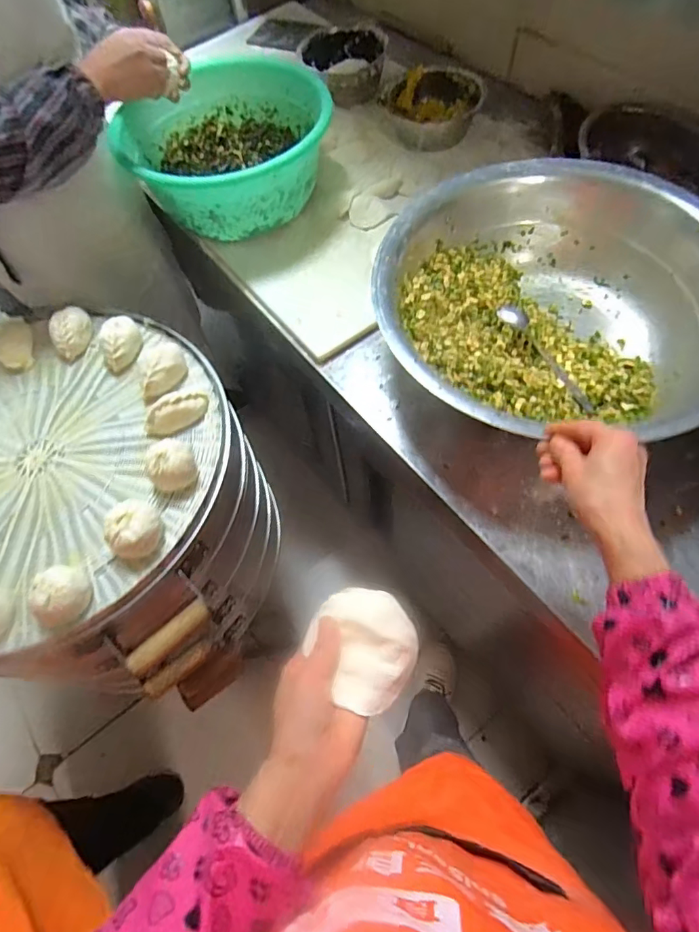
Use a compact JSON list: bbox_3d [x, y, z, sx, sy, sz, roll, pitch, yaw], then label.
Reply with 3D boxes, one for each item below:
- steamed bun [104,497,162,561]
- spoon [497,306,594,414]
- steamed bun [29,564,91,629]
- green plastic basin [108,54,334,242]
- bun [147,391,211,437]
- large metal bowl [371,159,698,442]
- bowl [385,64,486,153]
[{"bbox_3d":[-0.274,0.079,0.629,0.058,0.063,0.068,28,68,17],"label":"steamed bun"},{"bbox_3d":[0.280,-0.156,0.704,0.032,0.030,0.194,-29,65,-11],"label":"spoon"},{"bbox_3d":[-0.346,0.157,0.596,0.064,0.052,0.070,-1,63,3],"label":"steamed bun"},{"bbox_3d":[-0.216,-0.578,0.904,0.347,0.135,0.347,-7,62,0],"label":"green plastic basin"},{"bbox_3d":[-0.250,-0.078,0.713,0.095,0.032,0.037,-29,65,-11],"label":"bun"},{"bbox_3d":[0.276,-0.214,0.692,0.461,0.155,0.428,3,63,5],"label":"large metal bowl"},{"bbox_3d":[0.162,-0.695,0.965,0.186,0.068,0.152,4,63,6],"label":"bowl"}]

